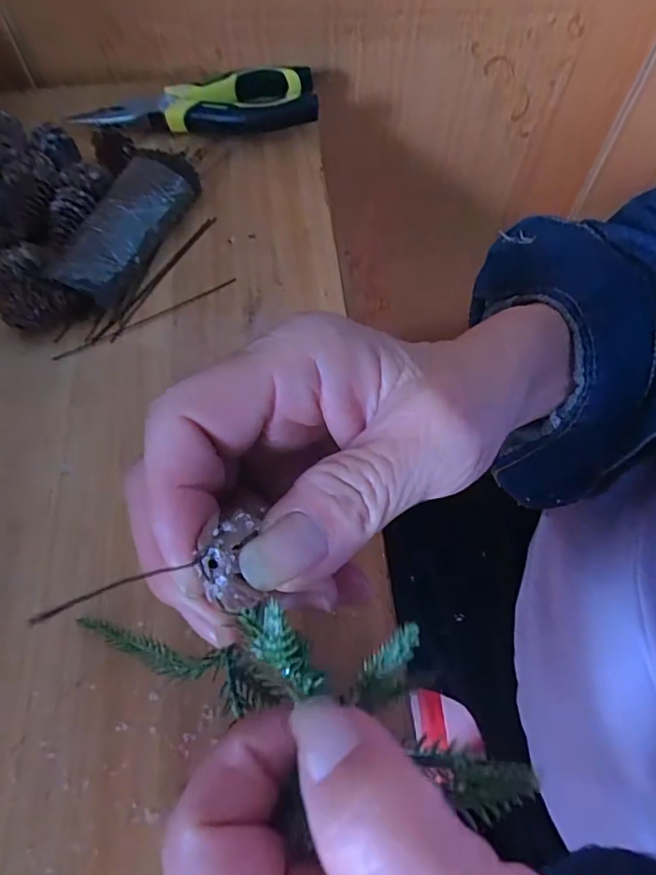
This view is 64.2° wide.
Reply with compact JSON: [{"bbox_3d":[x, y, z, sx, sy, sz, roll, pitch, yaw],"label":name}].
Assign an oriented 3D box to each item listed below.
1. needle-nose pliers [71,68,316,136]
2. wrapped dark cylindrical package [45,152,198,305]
[{"bbox_3d":[-0.083,-0.215,0.340,0.150,0.019,0.048,-6,63,-3],"label":"needle-nose pliers"},{"bbox_3d":[-0.107,-0.116,0.284,0.034,0.028,0.105,20,64,10],"label":"wrapped dark cylindrical package"}]

